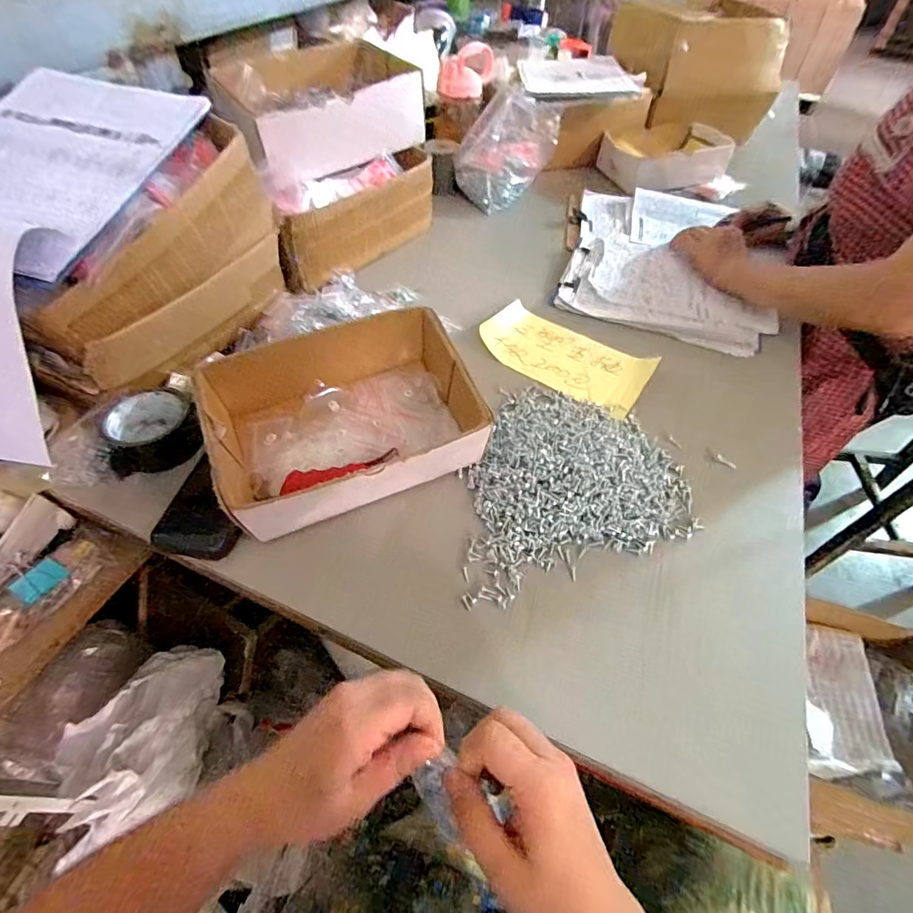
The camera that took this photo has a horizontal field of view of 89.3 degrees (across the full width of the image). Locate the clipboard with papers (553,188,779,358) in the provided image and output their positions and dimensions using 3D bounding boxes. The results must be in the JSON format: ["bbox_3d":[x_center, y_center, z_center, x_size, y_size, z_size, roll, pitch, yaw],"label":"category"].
[{"bbox_3d":[0.339,-0.346,0.789,0.301,0.019,0.441,10,53,8],"label":"clipboard with papers"}]

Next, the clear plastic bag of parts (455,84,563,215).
[{"bbox_3d":[0.102,-0.609,0.912,0.190,0.151,0.114,-33,59,-23],"label":"clear plastic bag of parts"}]

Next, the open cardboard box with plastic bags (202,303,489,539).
[{"bbox_3d":[-0.116,-0.042,0.488,0.243,0.108,0.163,-19,55,-14],"label":"open cardboard box with plastic bags"}]

